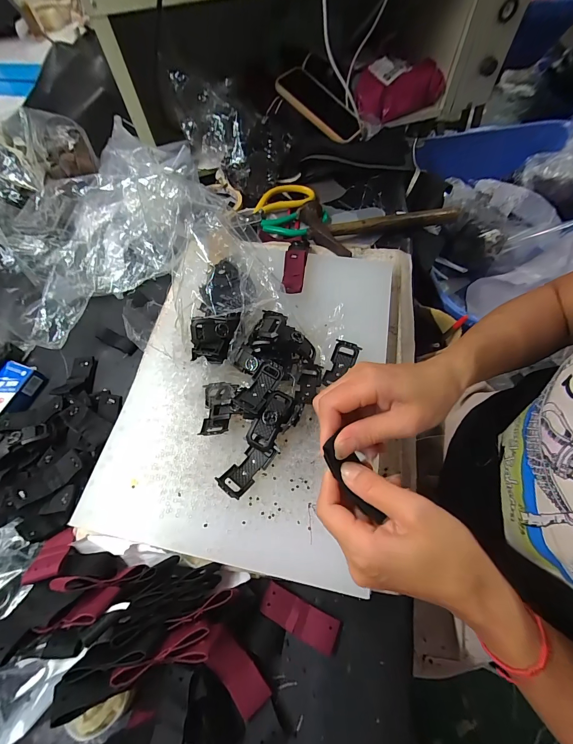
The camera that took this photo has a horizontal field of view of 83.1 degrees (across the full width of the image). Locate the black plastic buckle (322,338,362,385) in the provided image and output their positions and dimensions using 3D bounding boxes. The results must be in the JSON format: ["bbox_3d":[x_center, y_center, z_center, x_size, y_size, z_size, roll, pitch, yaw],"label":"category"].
[{"bbox_3d":[0.056,-0.006,0.336,0.026,0.016,0.056,18,64,11],"label":"black plastic buckle"}]

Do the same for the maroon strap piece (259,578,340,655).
[{"bbox_3d":[0.011,0.208,0.275,0.065,0.013,0.024,22,65,13],"label":"maroon strap piece"}]

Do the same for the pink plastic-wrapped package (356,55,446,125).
[{"bbox_3d":[0.208,-0.523,0.595,0.168,0.066,0.071,-18,63,-7],"label":"pink plastic-wrapped package"}]

